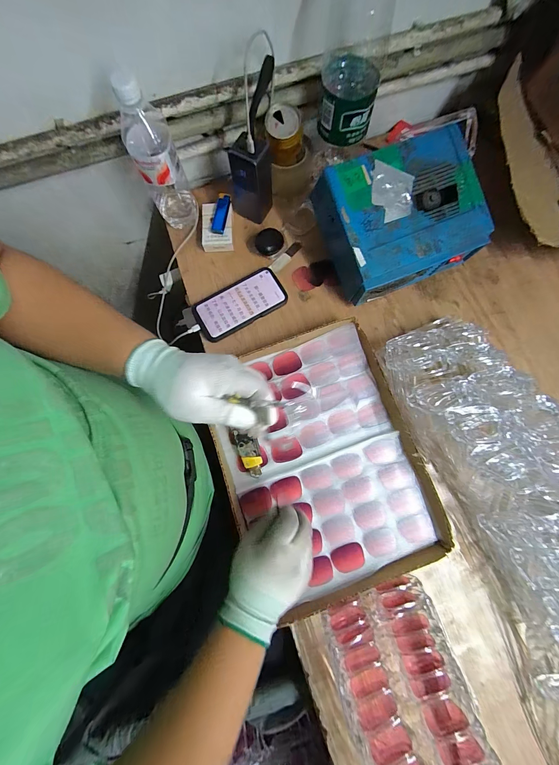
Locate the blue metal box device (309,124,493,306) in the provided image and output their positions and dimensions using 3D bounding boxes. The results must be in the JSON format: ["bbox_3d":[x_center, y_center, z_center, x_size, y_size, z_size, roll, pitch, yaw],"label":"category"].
[{"bbox_3d":[0.200,-0.266,0.489,0.241,0.137,0.190,-24,79,-4],"label":"blue metal box device"}]

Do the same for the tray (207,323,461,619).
[{"bbox_3d":[0.062,0.119,0.458,0.288,0.035,0.383,-19,79,-5],"label":"tray"}]

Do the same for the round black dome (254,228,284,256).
[{"bbox_3d":[-0.019,-0.263,0.543,0.046,0.025,0.045,0,79,1],"label":"round black dome"}]

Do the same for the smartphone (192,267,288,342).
[{"bbox_3d":[-0.070,-0.142,0.524,0.162,0.009,0.082,-32,80,-5],"label":"smartphone"}]

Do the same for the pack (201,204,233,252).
[{"bbox_3d":[-0.118,-0.295,0.550,0.057,0.028,0.088,-2,78,1],"label":"pack"}]

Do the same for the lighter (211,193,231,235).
[{"bbox_3d":[-0.109,-0.314,0.541,0.026,0.017,0.077,10,79,3],"label":"lighter"}]

